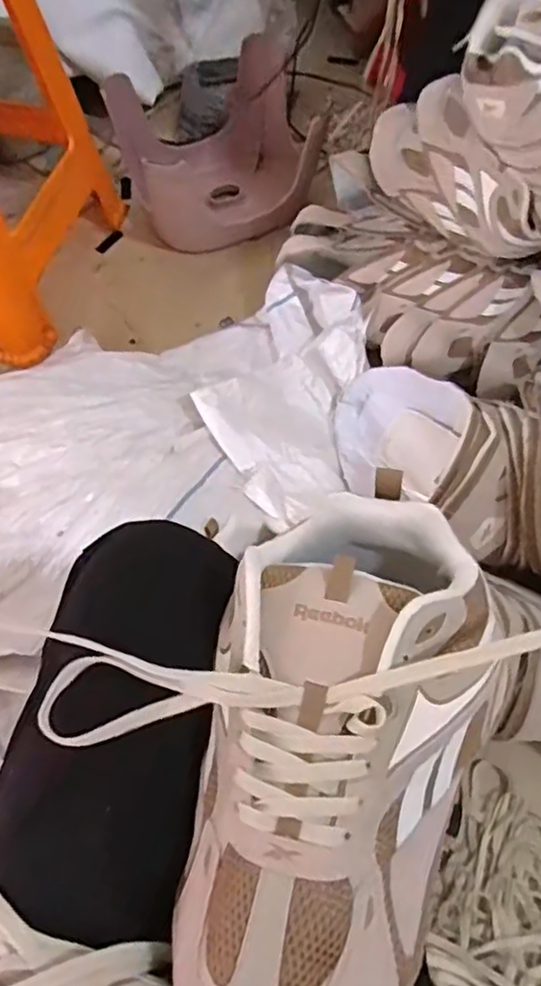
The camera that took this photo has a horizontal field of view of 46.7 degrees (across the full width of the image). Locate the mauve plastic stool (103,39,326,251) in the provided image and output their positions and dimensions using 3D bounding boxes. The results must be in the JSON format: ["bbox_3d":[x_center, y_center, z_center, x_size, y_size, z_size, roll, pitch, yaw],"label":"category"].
[{"bbox_3d":[-0.091,-0.557,1.033,0.301,0.200,0.250,-14,64,-6],"label":"mauve plastic stool"}]

